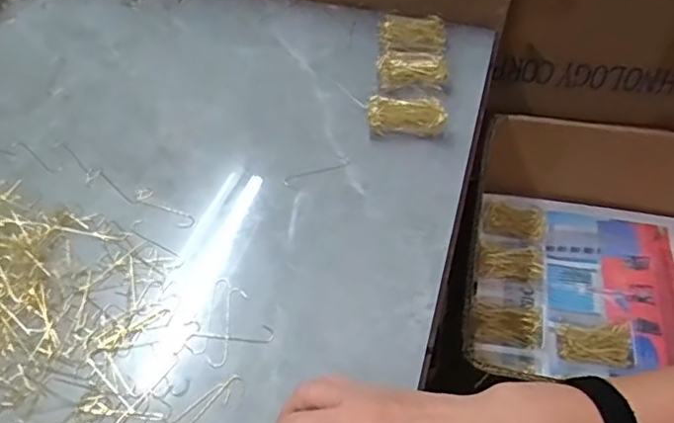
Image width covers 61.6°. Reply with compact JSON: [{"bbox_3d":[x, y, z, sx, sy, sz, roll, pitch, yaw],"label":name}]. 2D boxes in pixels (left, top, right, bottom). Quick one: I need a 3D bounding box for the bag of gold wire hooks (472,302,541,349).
[{"bbox_3d":[0.183,0.121,0.608,0.069,0.012,0.047,14,51,12],"label":"bag of gold wire hooks"}]

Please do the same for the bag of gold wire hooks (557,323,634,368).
[{"bbox_3d":[0.272,0.139,0.595,0.072,0.013,0.046,7,50,6],"label":"bag of gold wire hooks"}]

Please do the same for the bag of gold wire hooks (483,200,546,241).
[{"bbox_3d":[0.220,0.011,0.698,0.074,0.009,0.052,6,50,5],"label":"bag of gold wire hooks"}]

